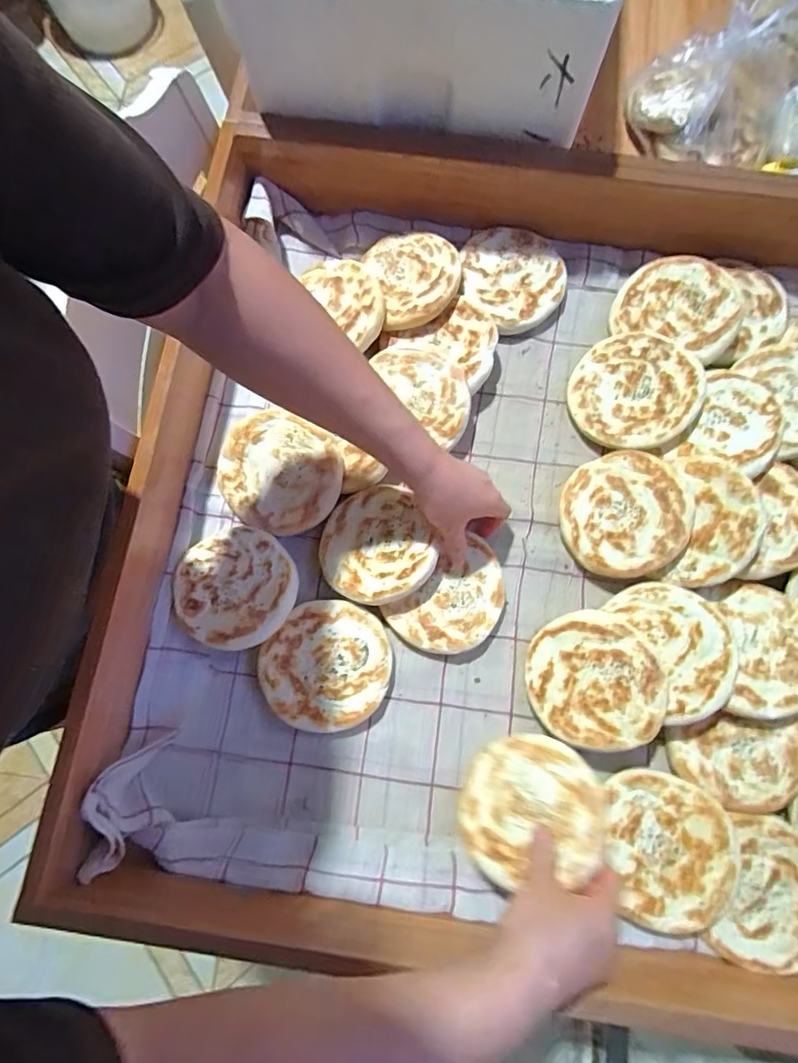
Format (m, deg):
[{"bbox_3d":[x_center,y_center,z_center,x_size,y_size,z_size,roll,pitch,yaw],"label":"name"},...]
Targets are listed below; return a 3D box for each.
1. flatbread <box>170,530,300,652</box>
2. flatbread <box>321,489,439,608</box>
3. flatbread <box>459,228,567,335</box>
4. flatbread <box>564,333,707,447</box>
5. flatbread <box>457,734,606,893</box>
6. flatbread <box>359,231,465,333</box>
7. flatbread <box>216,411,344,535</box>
[{"bbox_3d":[-0.162,0.054,0.493,0.121,0.020,0.114,0,79,0],"label":"flatbread"},{"bbox_3d":[-0.024,0.016,0.496,0.109,0.008,0.115,-6,70,16],"label":"flatbread"},{"bbox_3d":[0.130,-0.296,0.581,0.111,0.015,0.121,0,79,0],"label":"flatbread"},{"bbox_3d":[0.252,-0.150,0.539,0.128,0.013,0.126,15,84,21],"label":"flatbread"},{"bbox_3d":[0.111,0.237,0.431,0.119,0.010,0.116,-4,50,29],"label":"flatbread"},{"bbox_3d":[0.020,-0.285,0.561,0.098,0.027,0.114,-15,79,-3],"label":"flatbread"},{"bbox_3d":[-0.124,-0.058,0.514,0.126,0.009,0.115,0,94,7],"label":"flatbread"}]

